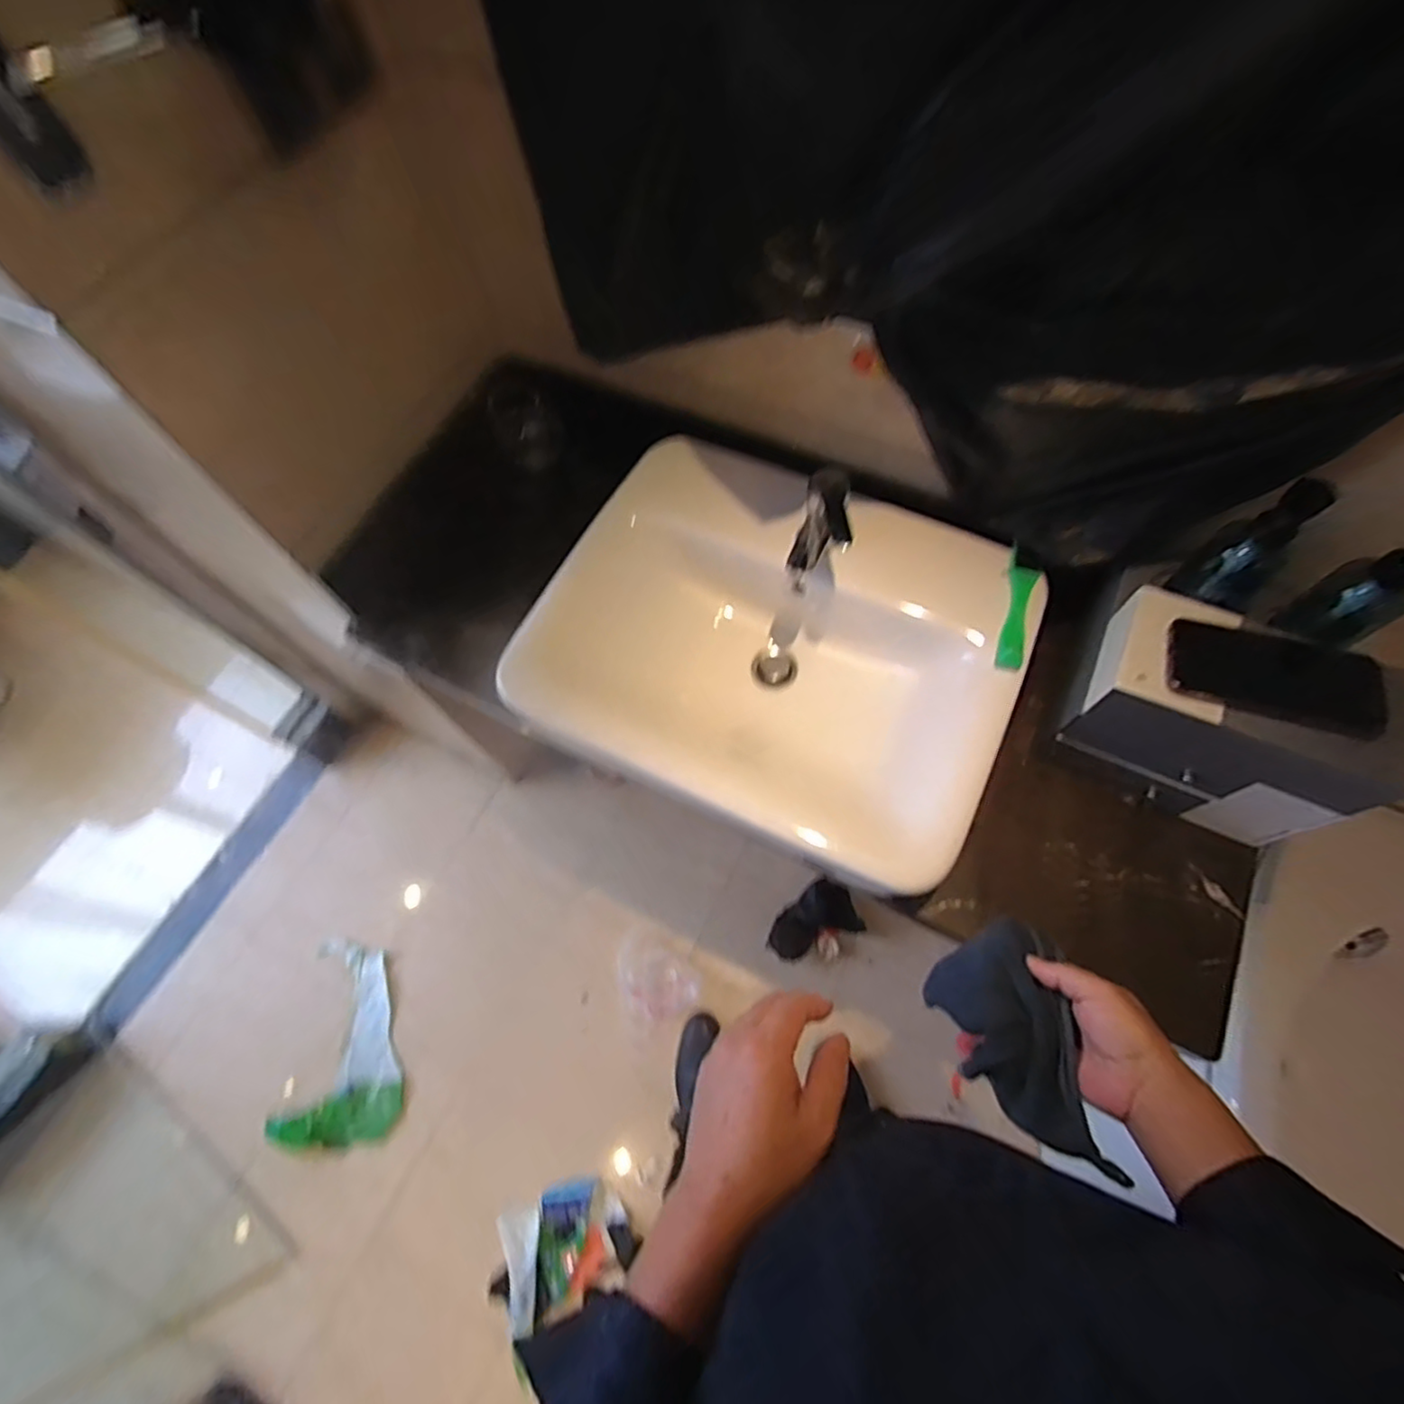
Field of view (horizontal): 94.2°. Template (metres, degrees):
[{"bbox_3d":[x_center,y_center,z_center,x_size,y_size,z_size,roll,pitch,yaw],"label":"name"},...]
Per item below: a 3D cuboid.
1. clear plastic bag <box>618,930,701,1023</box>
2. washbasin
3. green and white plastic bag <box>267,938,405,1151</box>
[{"bbox_3d":[-0.096,0.569,1.372,0.145,0.018,0.176,-29,67,-10],"label":"clear plastic bag"},{"bbox_3d":[0.091,-0.061,0.814,0.556,0.195,0.442,24,69,14],"label":"washbasin"},{"bbox_3d":[-0.771,0.741,1.439,0.262,0.032,0.401,-2,65,3],"label":"green and white plastic bag"}]

